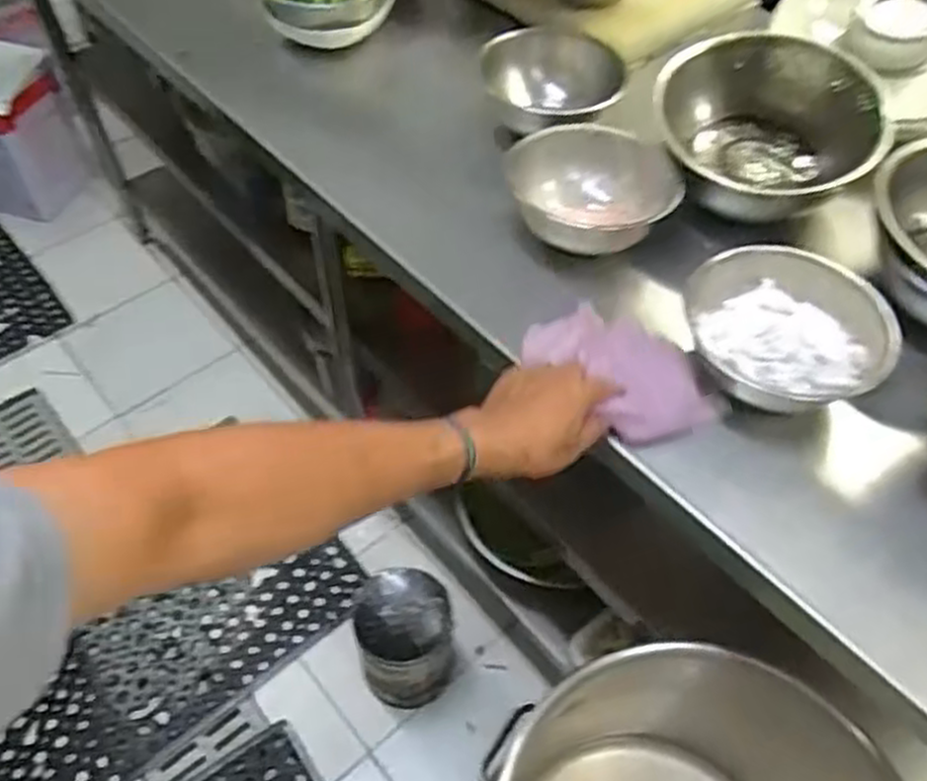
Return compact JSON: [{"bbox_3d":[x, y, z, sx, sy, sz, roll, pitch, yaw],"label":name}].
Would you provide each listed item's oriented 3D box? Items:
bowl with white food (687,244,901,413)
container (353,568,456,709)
[{"bbox_3d":[0.284,-0.056,0.695,0.156,0.064,0.151,0,53,-1],"label":"bowl with white food"},{"bbox_3d":[-0.093,0.417,1.300,0.141,0.254,0.151,1,52,-2],"label":"container"}]

